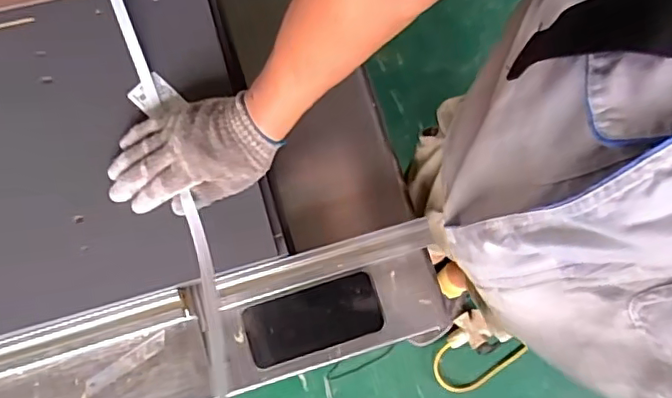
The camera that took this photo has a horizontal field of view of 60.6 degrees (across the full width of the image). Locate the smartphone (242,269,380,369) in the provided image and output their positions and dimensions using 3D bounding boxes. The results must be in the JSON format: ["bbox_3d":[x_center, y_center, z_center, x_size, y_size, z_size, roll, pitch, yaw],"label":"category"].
[{"bbox_3d":[-0.026,0.136,0.653,0.151,0.006,0.069,-16,80,-8],"label":"smartphone"}]

